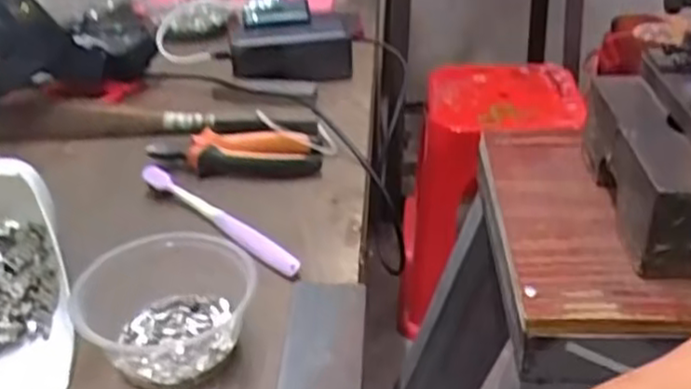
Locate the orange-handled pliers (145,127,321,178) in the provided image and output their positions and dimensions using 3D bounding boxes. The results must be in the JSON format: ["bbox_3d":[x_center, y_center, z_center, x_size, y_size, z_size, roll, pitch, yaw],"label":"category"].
[{"bbox_3d":[-0.097,-0.038,0.649,0.144,0.021,0.042,-2,32,2],"label":"orange-handled pliers"}]

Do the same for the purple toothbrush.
[{"bbox_3d":[-0.098,0.015,0.573,0.180,0.019,0.015,25,41,37],"label":"purple toothbrush"}]

